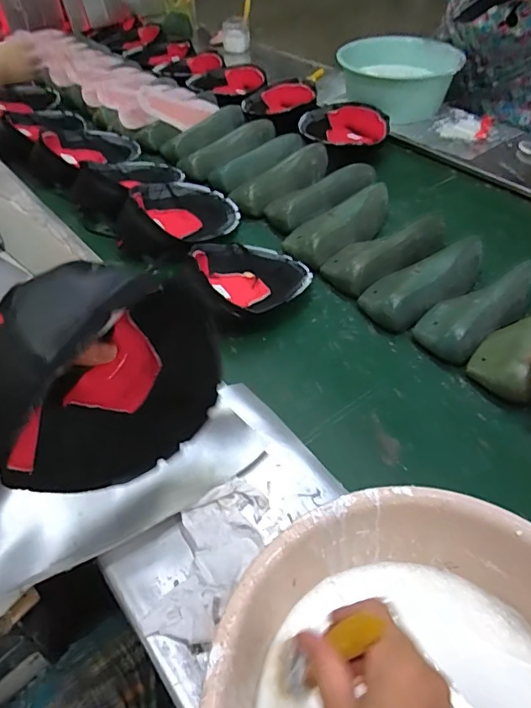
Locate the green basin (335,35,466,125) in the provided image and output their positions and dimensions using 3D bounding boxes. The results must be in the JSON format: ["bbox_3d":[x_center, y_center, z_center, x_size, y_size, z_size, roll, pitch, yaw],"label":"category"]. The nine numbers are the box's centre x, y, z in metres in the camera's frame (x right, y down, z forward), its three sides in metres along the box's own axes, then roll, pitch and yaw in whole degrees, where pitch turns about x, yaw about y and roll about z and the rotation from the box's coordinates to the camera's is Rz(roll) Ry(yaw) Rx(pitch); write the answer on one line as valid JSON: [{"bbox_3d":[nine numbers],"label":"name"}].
[{"bbox_3d":[0.358,-0.755,1.359,0.294,0.128,0.294,0,46,0],"label":"green basin"}]

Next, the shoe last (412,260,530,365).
[{"bbox_3d":[0.331,-0.070,0.766,0.225,0.070,0.103,-32,53,-11],"label":"shoe last"}]

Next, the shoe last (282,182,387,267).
[{"bbox_3d":[0.146,-0.242,0.925,0.240,0.066,0.099,-26,52,-23],"label":"shoe last"}]

